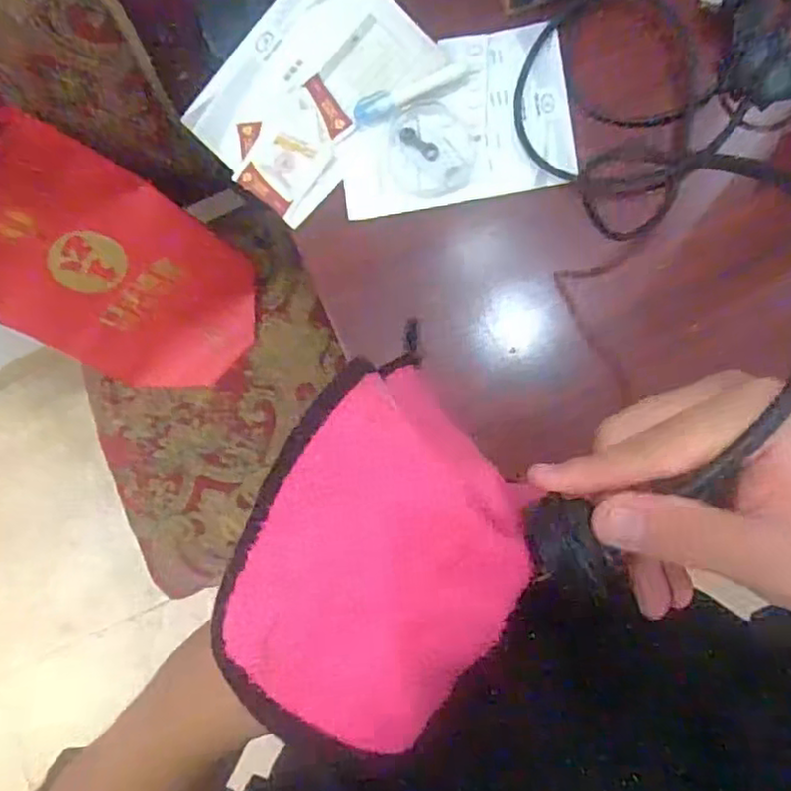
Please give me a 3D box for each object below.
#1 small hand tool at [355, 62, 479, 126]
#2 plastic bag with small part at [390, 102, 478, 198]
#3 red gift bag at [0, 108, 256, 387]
[{"bbox_3d":[0.017,-0.282,0.616,0.116,0.012,0.024,-25,83,7],"label":"small hand tool"},{"bbox_3d":[0.035,-0.231,0.628,0.077,0.011,0.086,-9,85,8],"label":"plastic bag with small part"},{"bbox_3d":[-0.382,-0.147,0.881,0.278,0.438,0.055,-42,45,13],"label":"red gift bag"}]

